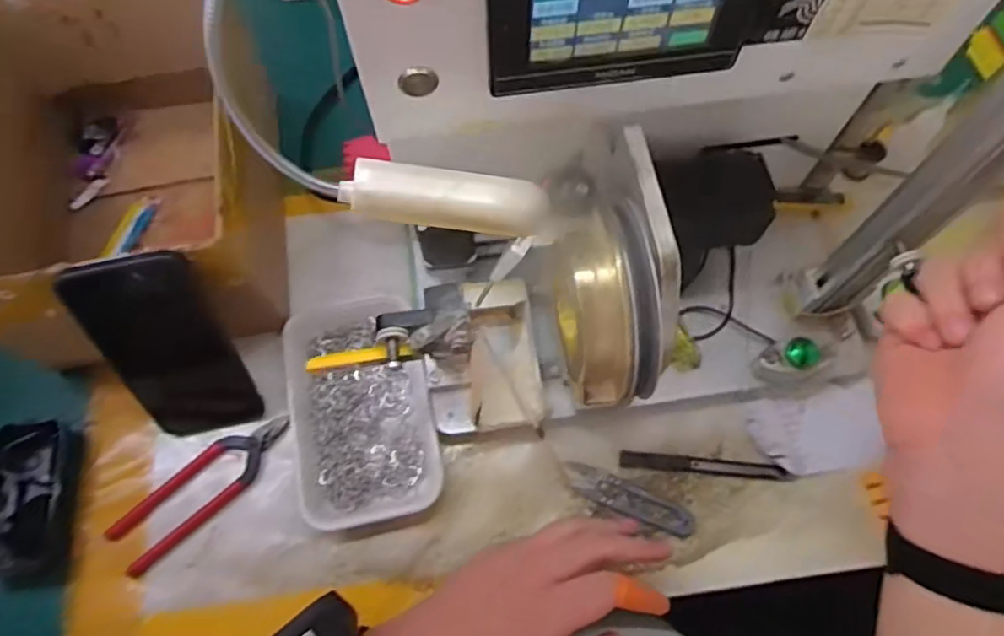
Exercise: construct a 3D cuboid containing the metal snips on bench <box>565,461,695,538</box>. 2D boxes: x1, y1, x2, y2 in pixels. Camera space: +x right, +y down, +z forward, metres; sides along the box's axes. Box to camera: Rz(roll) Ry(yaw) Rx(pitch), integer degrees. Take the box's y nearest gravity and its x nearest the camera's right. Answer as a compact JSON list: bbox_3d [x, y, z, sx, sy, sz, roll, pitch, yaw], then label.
[{"bbox_3d":[0.094,0.133,0.467,0.098,0.014,0.023,24,69,10],"label":"metal snips on bench"}]

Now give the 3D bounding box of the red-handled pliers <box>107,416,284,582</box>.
[{"bbox_3d":[-0.221,0.123,0.474,0.141,0.005,0.044,-42,73,-16],"label":"red-handled pliers"}]

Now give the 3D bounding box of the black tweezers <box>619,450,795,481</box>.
[{"bbox_3d":[0.152,0.111,0.480,0.123,0.011,0.013,5,67,2],"label":"black tweezers"}]

